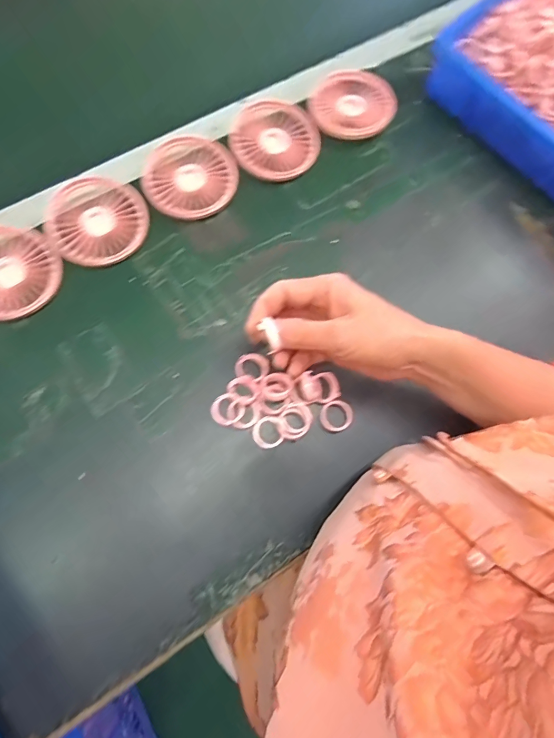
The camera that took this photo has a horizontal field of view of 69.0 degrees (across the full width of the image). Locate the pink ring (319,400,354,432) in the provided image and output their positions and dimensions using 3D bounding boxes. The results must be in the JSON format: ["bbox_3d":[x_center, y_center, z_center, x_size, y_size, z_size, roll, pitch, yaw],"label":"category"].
[{"bbox_3d":[0.054,0.043,0.368,0.030,0.005,0.028,1,75,-3],"label":"pink ring"}]

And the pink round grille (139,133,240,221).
[{"bbox_3d":[-0.088,-0.193,0.412,0.094,0.023,0.083,-27,78,-10],"label":"pink round grille"}]

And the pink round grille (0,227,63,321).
[{"bbox_3d":[-0.252,-0.090,0.376,0.091,0.018,0.088,1,75,-3],"label":"pink round grille"}]

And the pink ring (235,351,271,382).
[{"bbox_3d":[-0.022,-0.003,0.372,0.031,0.007,0.027,21,75,2],"label":"pink ring"}]

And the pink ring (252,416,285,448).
[{"bbox_3d":[-0.008,0.057,0.360,0.026,0.008,0.027,1,75,-3],"label":"pink ring"}]

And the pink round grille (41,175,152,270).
[{"bbox_3d":[-0.174,-0.144,0.393,0.092,0.023,0.083,-40,81,-13],"label":"pink round grille"}]

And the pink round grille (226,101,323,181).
[{"bbox_3d":[-0.003,-0.241,0.431,0.092,0.024,0.091,1,75,-3],"label":"pink round grille"}]

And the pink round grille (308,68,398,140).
[{"bbox_3d":[0.082,-0.288,0.439,0.090,0.011,0.083,-1,73,3],"label":"pink round grille"}]

